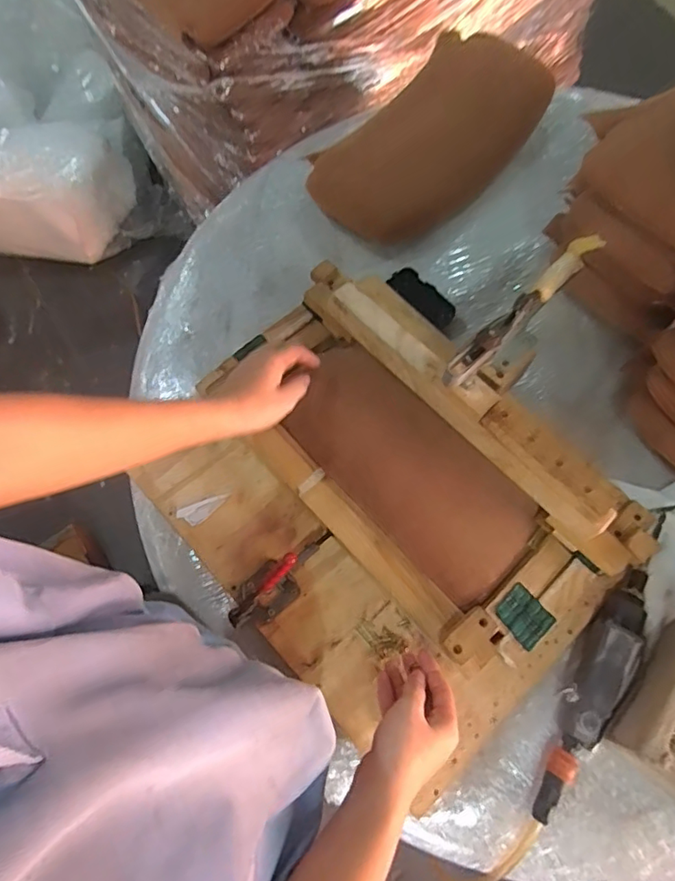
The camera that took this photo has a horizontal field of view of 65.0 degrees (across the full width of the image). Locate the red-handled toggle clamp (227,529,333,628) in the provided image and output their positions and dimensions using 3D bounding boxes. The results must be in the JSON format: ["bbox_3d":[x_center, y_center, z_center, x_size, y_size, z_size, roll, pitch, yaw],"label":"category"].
[{"bbox_3d":[-0.066,0.156,0.611,0.146,0.076,0.056,-40,73,-12],"label":"red-handled toggle clamp"}]

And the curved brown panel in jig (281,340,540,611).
[{"bbox_3d":[0.077,0.022,0.638,0.153,0.028,0.339,-38,70,-11],"label":"curved brown panel in jig"}]

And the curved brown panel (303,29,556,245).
[{"bbox_3d":[0.153,-0.476,0.840,0.407,0.086,0.202,-42,74,-13],"label":"curved brown panel"}]

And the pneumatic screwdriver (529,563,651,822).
[{"bbox_3d":[0.285,0.274,0.578,0.061,0.042,0.282,24,72,10],"label":"pneumatic screwdriver"}]

